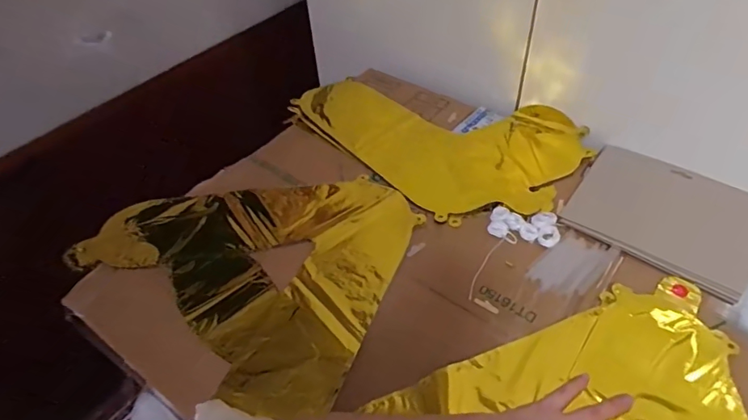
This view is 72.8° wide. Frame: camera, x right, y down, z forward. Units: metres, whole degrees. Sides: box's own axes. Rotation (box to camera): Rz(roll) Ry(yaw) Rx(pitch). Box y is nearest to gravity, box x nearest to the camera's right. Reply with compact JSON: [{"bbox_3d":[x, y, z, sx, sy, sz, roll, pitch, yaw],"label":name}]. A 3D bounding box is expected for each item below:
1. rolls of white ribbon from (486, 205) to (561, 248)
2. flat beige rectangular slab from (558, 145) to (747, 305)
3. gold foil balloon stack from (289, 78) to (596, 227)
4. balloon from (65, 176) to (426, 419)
[{"bbox_3d":[0.177,0.019,0.597,0.079,0.012,0.045,10,48,13],"label":"rolls of white ribbon"},{"bbox_3d":[0.344,0.001,0.596,0.198,0.017,0.165,26,54,26],"label":"flat beige rectangular slab"},{"bbox_3d":[0.089,-0.123,0.748,0.260,0.027,0.413,-34,53,-24],"label":"gold foil balloon stack"},{"bbox_3d":[-0.155,0.048,0.591,0.355,0.017,0.290,16,50,19],"label":"balloon"}]

